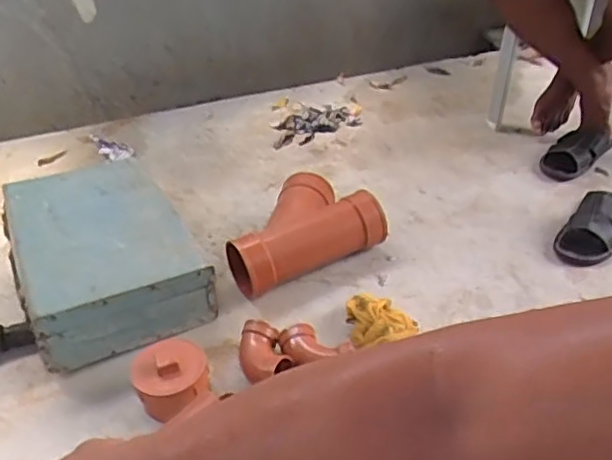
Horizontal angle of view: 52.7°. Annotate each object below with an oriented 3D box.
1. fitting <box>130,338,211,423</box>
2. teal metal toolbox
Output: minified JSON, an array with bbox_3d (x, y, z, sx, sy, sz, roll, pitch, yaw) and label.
[{"bbox_3d":[-0.204,0.235,0.955,0.108,0.084,0.107,-2,34,1],"label":"fitting"},{"bbox_3d":[-0.401,0.036,1.199,0.300,0.120,0.478,-21,39,-21],"label":"teal metal toolbox"}]

